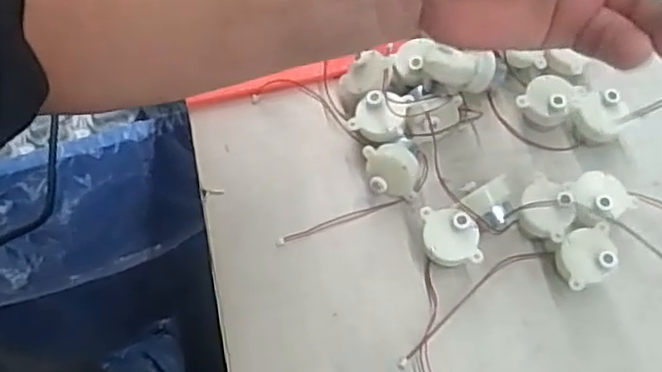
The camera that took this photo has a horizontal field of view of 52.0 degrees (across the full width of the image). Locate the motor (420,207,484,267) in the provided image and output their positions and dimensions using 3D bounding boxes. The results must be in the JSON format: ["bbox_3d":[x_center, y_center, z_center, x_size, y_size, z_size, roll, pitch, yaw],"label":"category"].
[{"bbox_3d":[0.069,0.031,0.399,0.031,0.028,0.036,-4,62,1],"label":"motor"}]

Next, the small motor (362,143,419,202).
[{"bbox_3d":[0.038,-0.009,0.421,0.032,0.034,0.014,8,24,24],"label":"small motor"}]

